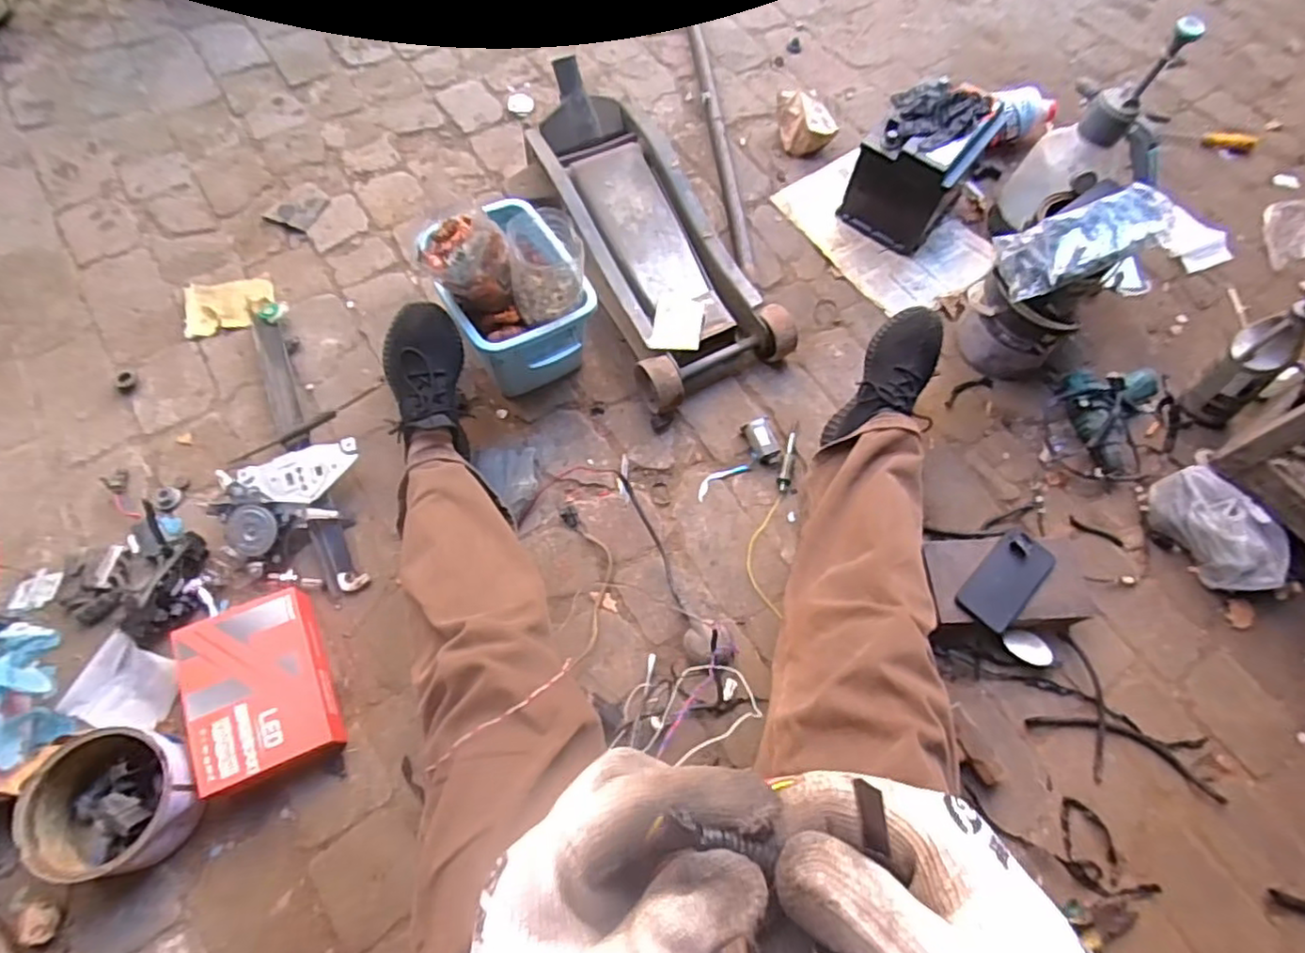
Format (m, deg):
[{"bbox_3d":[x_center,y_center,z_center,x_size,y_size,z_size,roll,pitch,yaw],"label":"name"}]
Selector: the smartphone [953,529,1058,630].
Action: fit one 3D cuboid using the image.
[{"bbox_3d":[0.482,0.141,0.904,0.078,0.012,0.143,41,70,13],"label":"smartphone"}]

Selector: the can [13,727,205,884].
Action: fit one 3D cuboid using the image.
[{"bbox_3d":[-0.607,0.370,0.764,0.163,0.088,0.149,1,66,-3],"label":"can"}]

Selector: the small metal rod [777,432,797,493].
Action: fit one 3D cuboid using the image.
[{"bbox_3d":[0.207,-0.022,1.019,0.018,0.017,0.091,12,66,1],"label":"small metal rod"}]

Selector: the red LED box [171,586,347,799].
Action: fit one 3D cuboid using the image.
[{"bbox_3d":[-0.497,0.263,0.841,0.156,0.054,0.216,-21,70,-12],"label":"red LED box"}]

